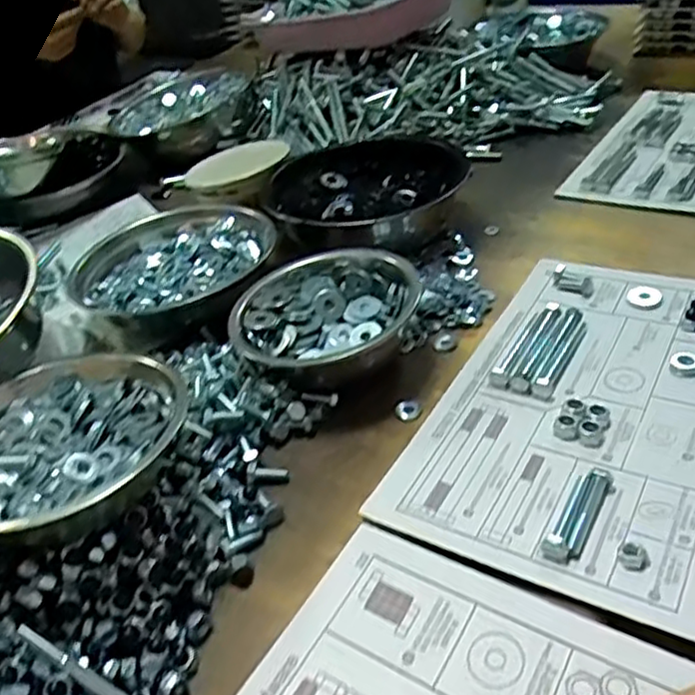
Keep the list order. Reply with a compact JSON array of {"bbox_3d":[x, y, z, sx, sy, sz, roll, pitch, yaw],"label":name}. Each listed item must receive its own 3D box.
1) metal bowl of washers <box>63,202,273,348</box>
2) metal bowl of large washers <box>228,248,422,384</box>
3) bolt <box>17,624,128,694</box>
[{"bbox_3d":[-0.193,-0.085,0.766,0.191,0.071,0.207,15,44,29],"label":"metal bowl of washers"},{"bbox_3d":[-0.026,-0.025,0.645,0.165,0.068,0.156,-6,38,5],"label":"metal bowl of large washers"},{"bbox_3d":[-0.147,0.199,0.404,0.109,0.011,0.012,34,46,5],"label":"bolt"}]

